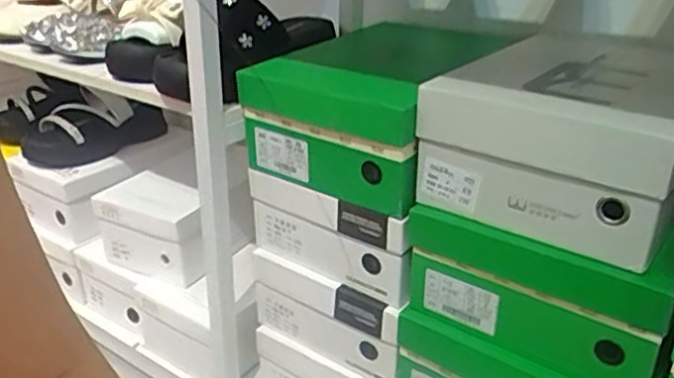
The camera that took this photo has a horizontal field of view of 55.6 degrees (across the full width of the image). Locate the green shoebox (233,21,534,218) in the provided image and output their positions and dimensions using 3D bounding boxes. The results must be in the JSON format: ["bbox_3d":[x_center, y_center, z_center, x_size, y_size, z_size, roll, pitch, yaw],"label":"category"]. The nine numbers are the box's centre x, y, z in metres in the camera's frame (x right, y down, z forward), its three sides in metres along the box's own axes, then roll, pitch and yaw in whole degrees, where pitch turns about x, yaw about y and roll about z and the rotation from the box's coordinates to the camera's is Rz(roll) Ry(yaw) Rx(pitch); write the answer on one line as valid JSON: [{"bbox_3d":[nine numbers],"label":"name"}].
[{"bbox_3d":[0.041,-0.105,0.764,0.223,0.141,0.291,14,28,25],"label":"green shoebox"}]

